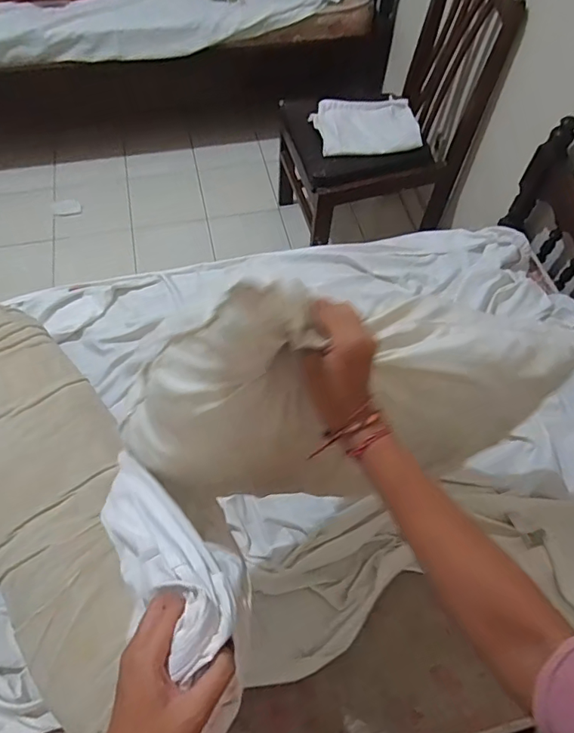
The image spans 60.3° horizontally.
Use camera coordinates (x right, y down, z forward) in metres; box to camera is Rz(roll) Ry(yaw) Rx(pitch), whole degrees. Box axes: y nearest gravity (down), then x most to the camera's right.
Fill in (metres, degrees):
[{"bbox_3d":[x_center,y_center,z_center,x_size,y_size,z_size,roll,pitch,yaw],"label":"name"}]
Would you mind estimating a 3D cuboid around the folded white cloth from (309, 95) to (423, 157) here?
[{"bbox_3d":[0.249,-0.769,1.569,0.340,0.036,0.248,1,59,-1],"label":"folded white cloth"}]

